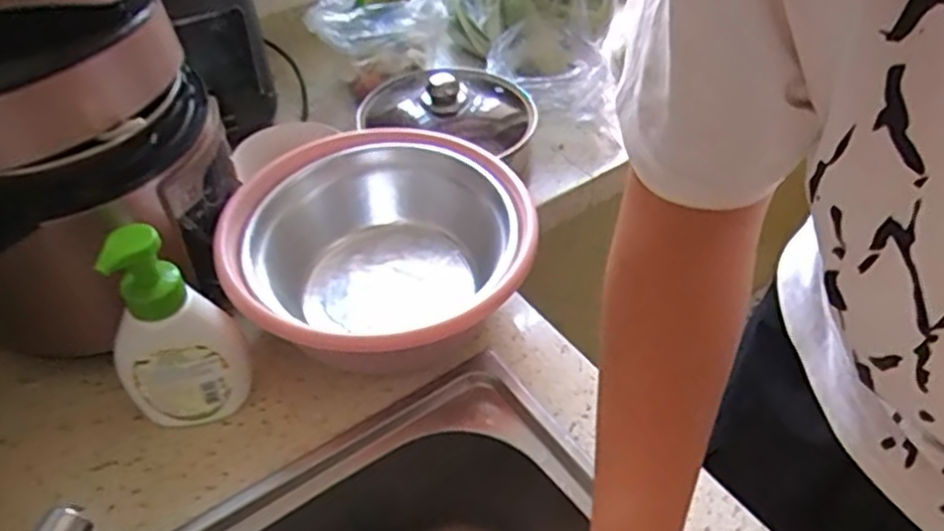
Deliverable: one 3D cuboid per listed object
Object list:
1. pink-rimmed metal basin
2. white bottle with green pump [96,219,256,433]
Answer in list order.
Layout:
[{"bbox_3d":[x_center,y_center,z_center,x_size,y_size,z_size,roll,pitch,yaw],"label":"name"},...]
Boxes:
[{"bbox_3d":[-0.098,-0.005,0.710,0.250,0.132,0.281,-11,45,-9],"label":"pink-rimmed metal basin"},{"bbox_3d":[-0.245,0.055,0.602,0.101,0.201,0.056,-25,49,-22],"label":"white bottle with green pump"}]

